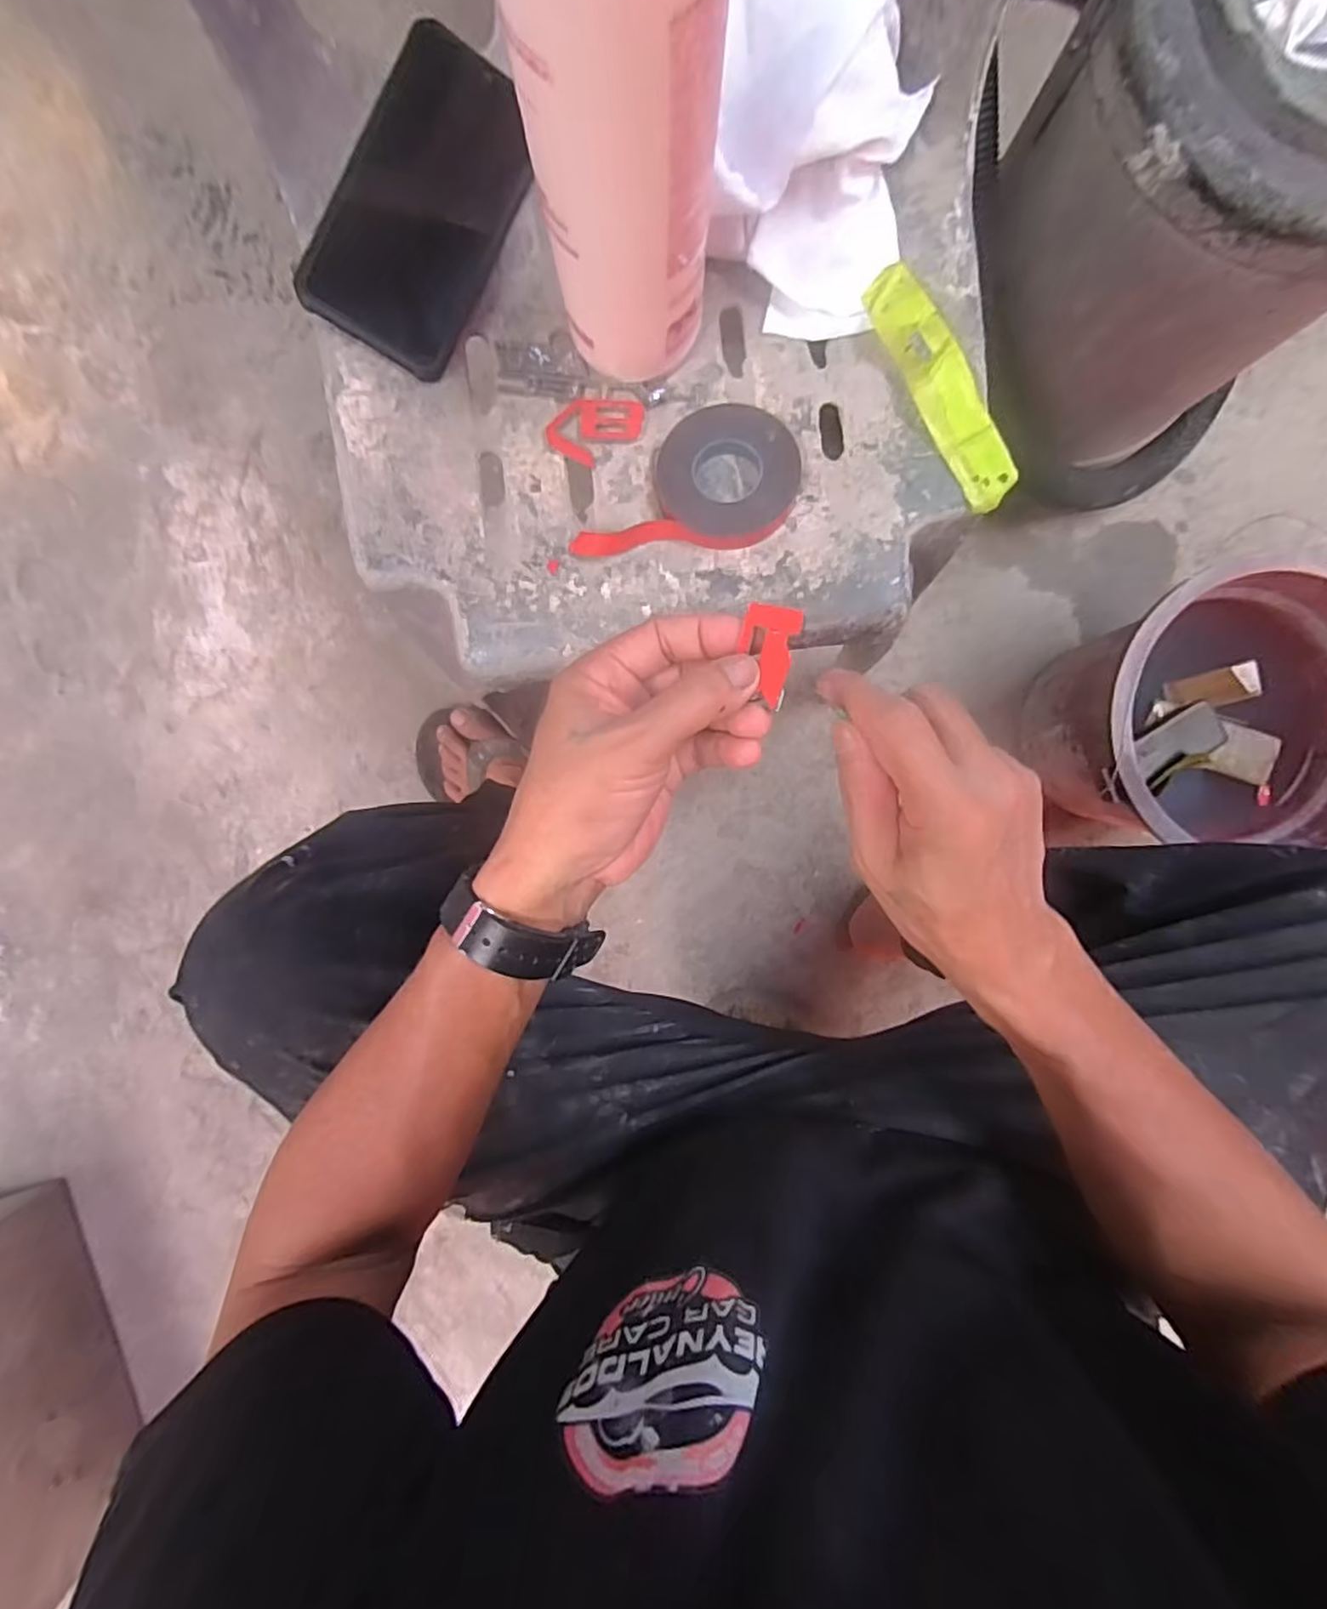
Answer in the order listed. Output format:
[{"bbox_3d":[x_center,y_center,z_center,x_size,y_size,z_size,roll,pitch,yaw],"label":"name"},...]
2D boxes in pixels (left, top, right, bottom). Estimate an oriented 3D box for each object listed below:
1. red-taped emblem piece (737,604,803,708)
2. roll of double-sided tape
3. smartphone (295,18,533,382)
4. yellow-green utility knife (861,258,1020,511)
[{"bbox_3d":[0.042,-0.061,0.265,0.023,0.004,0.038,21,104,29],"label":"red-taped emblem piece"},{"bbox_3d":[0.013,-0.193,0.387,0.131,0.015,0.082,-3,93,0],"label":"roll of double-sided tape"},{"bbox_3d":[-0.134,-0.339,0.370,0.083,0.008,0.169,25,89,-20],"label":"smartphone"},{"bbox_3d":[0.156,-0.237,0.369,0.029,0.024,0.144,-29,93,1],"label":"yellow-green utility knife"}]

